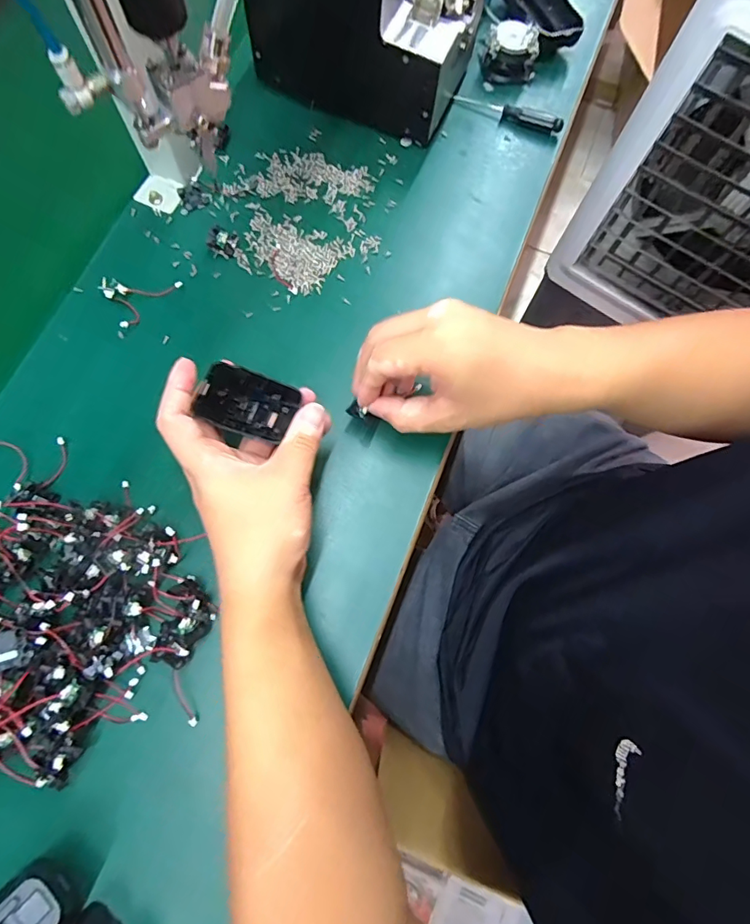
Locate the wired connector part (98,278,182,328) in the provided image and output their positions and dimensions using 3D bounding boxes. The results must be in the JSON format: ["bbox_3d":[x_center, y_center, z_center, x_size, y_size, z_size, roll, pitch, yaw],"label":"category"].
[{"bbox_3d":[-0.197,-0.145,0.406,0.059,0.013,0.046,-33,78,-9],"label":"wired connector part"}]

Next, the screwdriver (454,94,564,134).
[{"bbox_3d":[0.134,-0.352,0.475,0.110,0.013,0.019,26,75,4],"label":"screwdriver"}]

